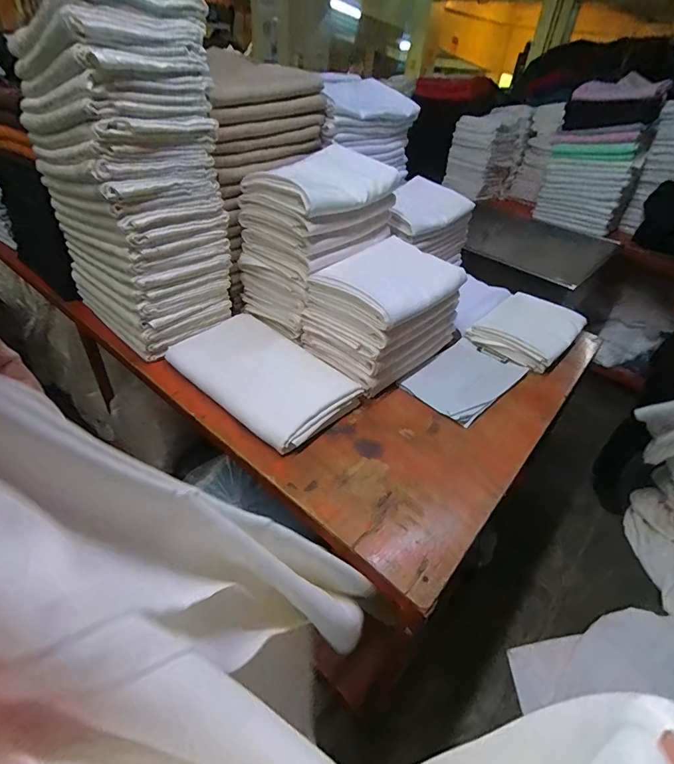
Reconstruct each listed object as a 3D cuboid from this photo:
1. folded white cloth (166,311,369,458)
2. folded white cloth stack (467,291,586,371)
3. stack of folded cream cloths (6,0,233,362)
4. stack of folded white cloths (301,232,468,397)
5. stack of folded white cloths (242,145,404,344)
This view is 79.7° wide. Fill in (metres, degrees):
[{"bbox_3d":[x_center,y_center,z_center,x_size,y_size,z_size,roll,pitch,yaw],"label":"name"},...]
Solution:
[{"bbox_3d":[-0.178,-0.021,0.999,0.448,0.056,0.276,32,46,29],"label":"folded white cloth"},{"bbox_3d":[0.594,-0.171,1.262,0.257,0.053,0.364,33,47,30],"label":"folded white cloth stack"},{"bbox_3d":[-0.490,-0.483,0.970,0.404,0.650,0.312,33,47,30],"label":"stack of folded cream cloths"},{"bbox_3d":[0.129,-0.190,1.080,0.381,0.233,0.251,-30,50,-35],"label":"stack of folded white cloths"},{"bbox_3d":[-0.051,-0.400,1.143,0.258,0.357,0.370,34,47,30],"label":"stack of folded white cloths"}]

